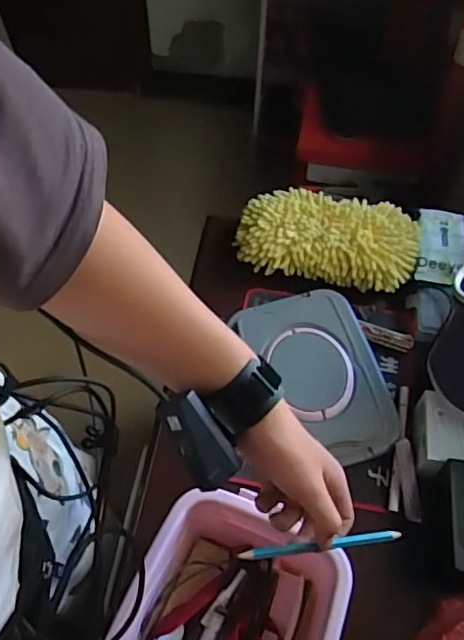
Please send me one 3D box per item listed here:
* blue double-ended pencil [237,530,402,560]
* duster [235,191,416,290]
[{"bbox_3d":[0.069,0.172,0.431,0.134,0.009,0.008,1,53,-20],"label":"blue double-ended pencil"},{"bbox_3d":[0.139,-0.127,0.840,0.263,0.059,0.146,10,54,3],"label":"duster"}]

